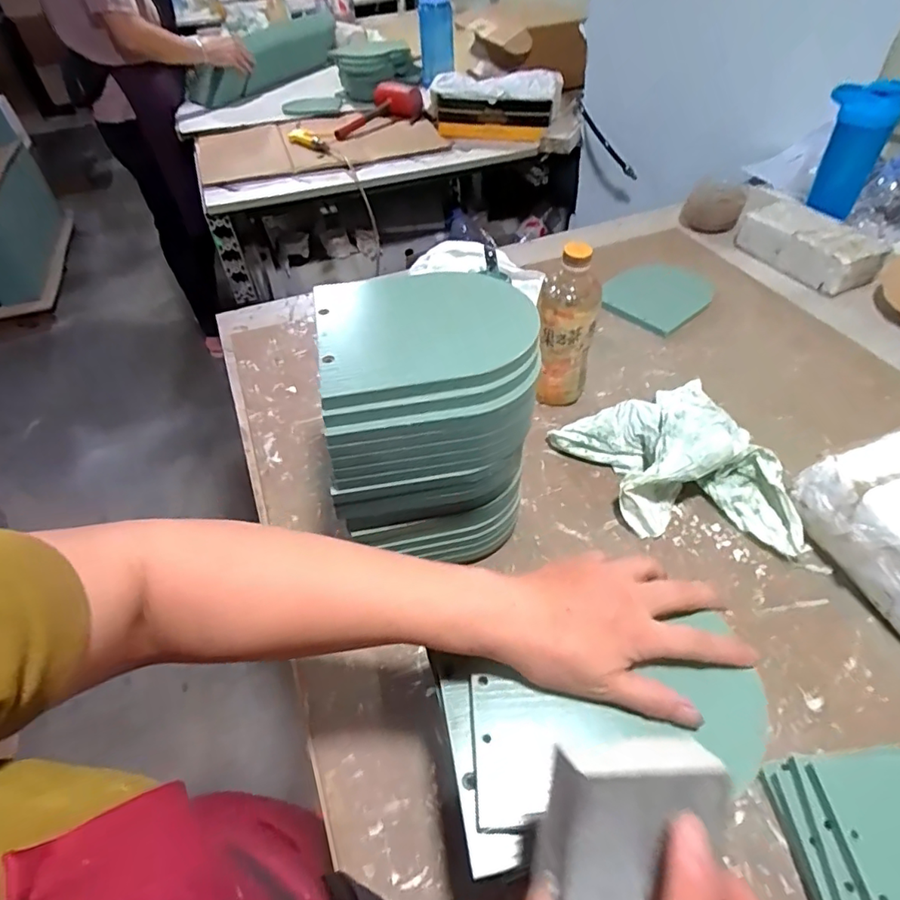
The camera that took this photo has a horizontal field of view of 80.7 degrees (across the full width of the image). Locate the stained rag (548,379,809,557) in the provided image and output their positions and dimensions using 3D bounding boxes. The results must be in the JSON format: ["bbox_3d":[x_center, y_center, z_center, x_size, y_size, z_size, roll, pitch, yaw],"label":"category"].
[{"bbox_3d":[0.249,0.016,0.555,0.182,0.078,0.233,-20,49,-14],"label":"stained rag"}]

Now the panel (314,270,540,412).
[{"bbox_3d":[-0.020,-0.096,0.405,0.159,0.013,0.135,-12,52,-3],"label":"panel"}]

